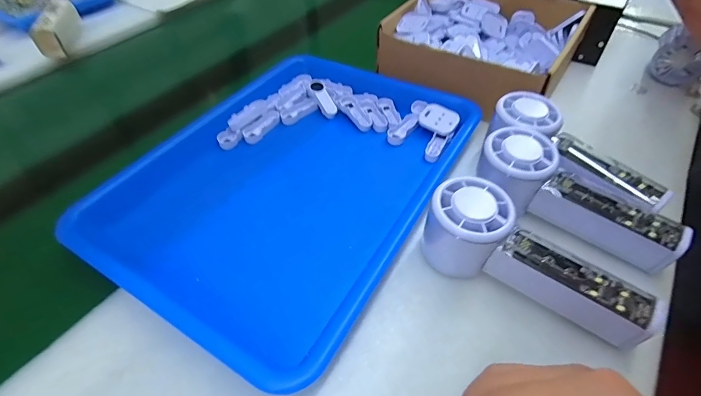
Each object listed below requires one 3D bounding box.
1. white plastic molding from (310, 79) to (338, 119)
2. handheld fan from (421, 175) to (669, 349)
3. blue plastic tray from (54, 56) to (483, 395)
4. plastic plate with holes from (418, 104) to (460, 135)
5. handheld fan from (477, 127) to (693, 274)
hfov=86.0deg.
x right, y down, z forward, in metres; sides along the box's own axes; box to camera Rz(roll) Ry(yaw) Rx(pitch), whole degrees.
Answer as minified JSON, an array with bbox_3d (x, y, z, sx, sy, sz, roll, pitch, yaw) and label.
[{"bbox_3d":[-0.032,-0.115,0.433,0.018,0.008,0.051,-22,71,-17],"label":"white plastic molding"},{"bbox_3d":[0.129,0.044,0.267,0.155,0.058,0.056,25,53,23],"label":"handheld fan"},{"bbox_3d":[-0.056,-0.032,0.359,0.259,0.026,0.333,25,54,20],"label":"blue plastic tray"},{"bbox_3d":[0.094,-0.084,0.397,0.040,0.004,0.031,33,77,24],"label":"plastic plate with holes"},{"bbox_3d":[0.181,-0.001,0.305,0.154,0.056,0.055,25,53,23],"label":"handheld fan"}]

